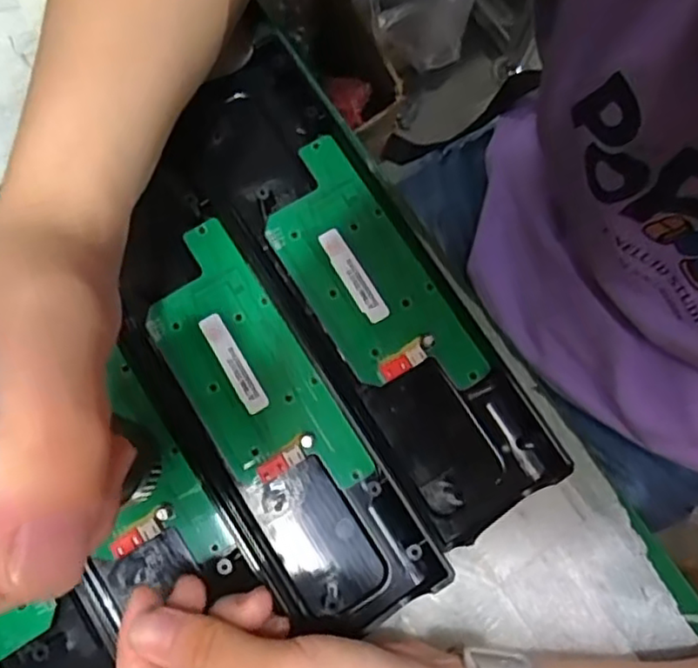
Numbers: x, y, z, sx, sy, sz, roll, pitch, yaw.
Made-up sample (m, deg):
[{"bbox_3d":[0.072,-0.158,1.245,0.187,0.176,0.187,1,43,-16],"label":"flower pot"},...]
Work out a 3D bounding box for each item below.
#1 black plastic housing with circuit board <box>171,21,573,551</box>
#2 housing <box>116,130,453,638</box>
[{"bbox_3d":[0.006,-0.027,0.302,0.073,0.017,0.245,-33,81,-7],"label":"black plastic housing with circuit board"},{"bbox_3d":[-0.044,0.026,0.290,0.071,0.016,0.221,-31,81,-7],"label":"housing"}]

